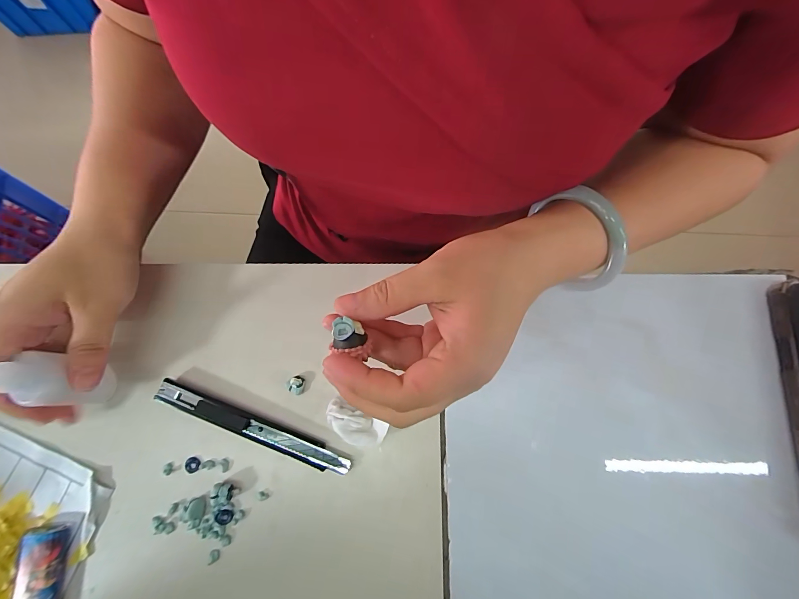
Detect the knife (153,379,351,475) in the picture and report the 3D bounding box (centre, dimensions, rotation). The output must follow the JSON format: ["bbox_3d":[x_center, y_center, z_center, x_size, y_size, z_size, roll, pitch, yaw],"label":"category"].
[{"bbox_3d":[-0.095,0.083,0.222,0.132,0.010,0.015,20,74,6],"label":"knife"}]

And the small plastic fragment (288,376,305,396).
[{"bbox_3d":[-0.069,0.058,0.232,0.009,0.005,0.012,13,73,4],"label":"small plastic fragment"}]

